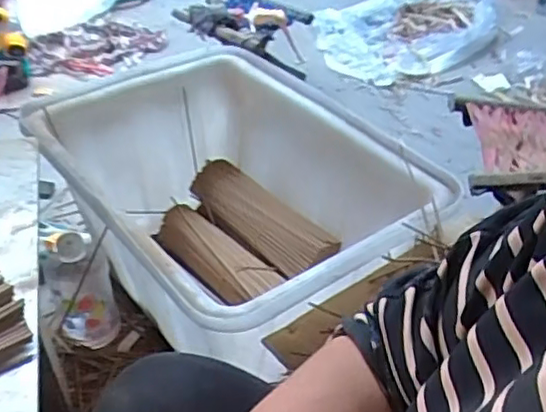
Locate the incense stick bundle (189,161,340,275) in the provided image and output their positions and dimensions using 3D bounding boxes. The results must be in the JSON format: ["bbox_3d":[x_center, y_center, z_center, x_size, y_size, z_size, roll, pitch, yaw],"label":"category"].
[{"bbox_3d":[-0.021,0.028,1.175,0.108,0.065,0.310,-48,57,-3],"label":"incense stick bundle"}]

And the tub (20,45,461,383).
[{"bbox_3d":[-0.066,0.000,1.059,0.467,0.280,0.589,-24,46,-29],"label":"tub"}]

